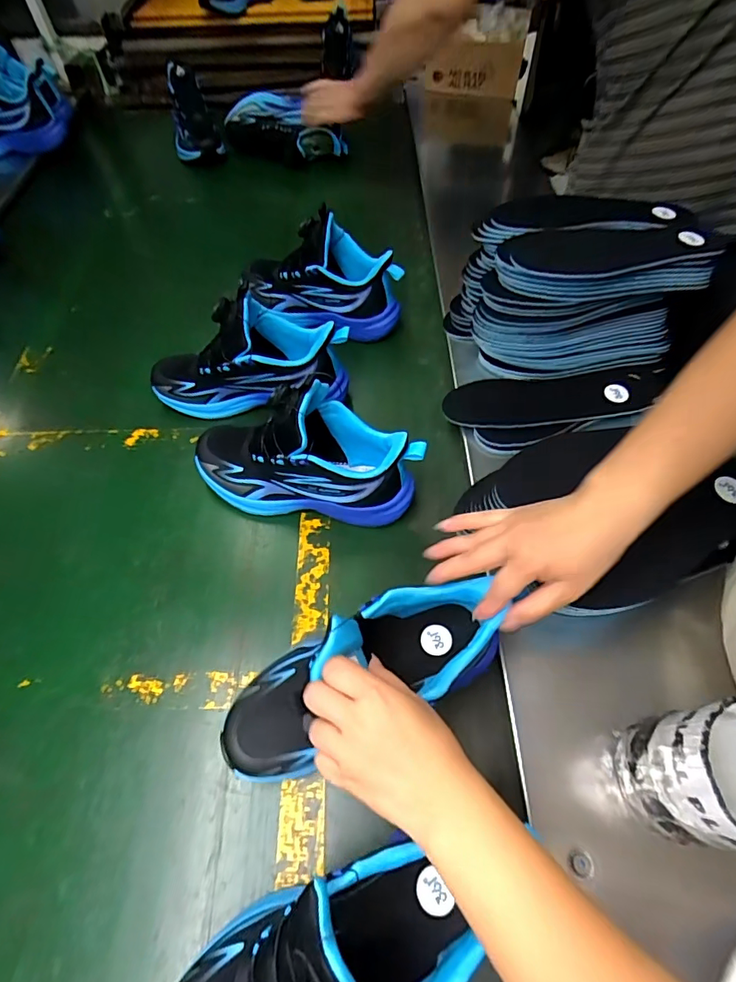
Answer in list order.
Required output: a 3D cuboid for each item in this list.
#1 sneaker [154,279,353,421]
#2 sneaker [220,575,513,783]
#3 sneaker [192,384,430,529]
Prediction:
[{"bbox_3d":[-0.144,-0.161,0.579,0.239,0.145,0.082,5,57,4],"label":"sneaker"},{"bbox_3d":[-0.011,0.142,0.371,0.221,0.098,0.085,-24,60,-11],"label":"sneaker"},{"bbox_3d":[-0.069,-0.041,0.500,0.242,0.142,0.086,7,57,5],"label":"sneaker"}]

